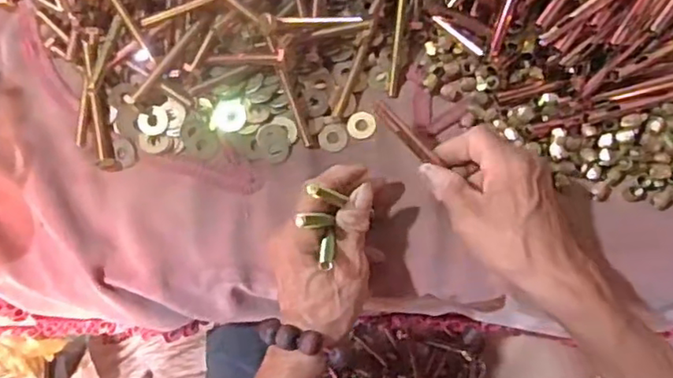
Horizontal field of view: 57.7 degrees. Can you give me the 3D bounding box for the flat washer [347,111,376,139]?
[{"bbox_3d":[0.022,-0.055,0.530,0.024,0.006,0.024,0,75,1],"label":"flat washer"}]

